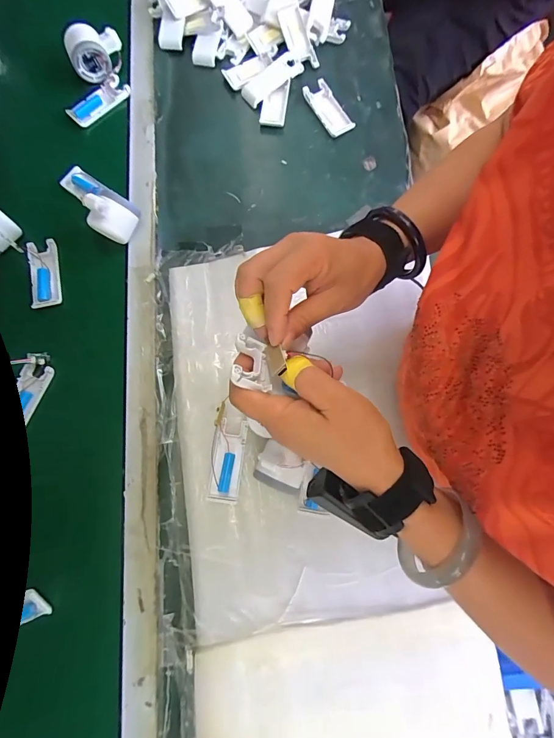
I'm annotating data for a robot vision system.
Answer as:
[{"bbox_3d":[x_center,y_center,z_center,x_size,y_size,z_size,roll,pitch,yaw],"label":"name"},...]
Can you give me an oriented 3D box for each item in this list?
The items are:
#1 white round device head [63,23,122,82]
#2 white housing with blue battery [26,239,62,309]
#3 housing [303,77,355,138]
[{"bbox_3d":[-0.289,-0.506,0.575,0.082,0.060,0.038,-24,79,-5],"label":"white round device head"},{"bbox_3d":[-0.347,-0.140,0.535,0.042,0.018,0.104,-11,78,-2],"label":"white housing with blue battery"},{"bbox_3d":[0.085,-0.426,0.591,0.042,0.010,0.101,-30,79,-6],"label":"housing"}]

